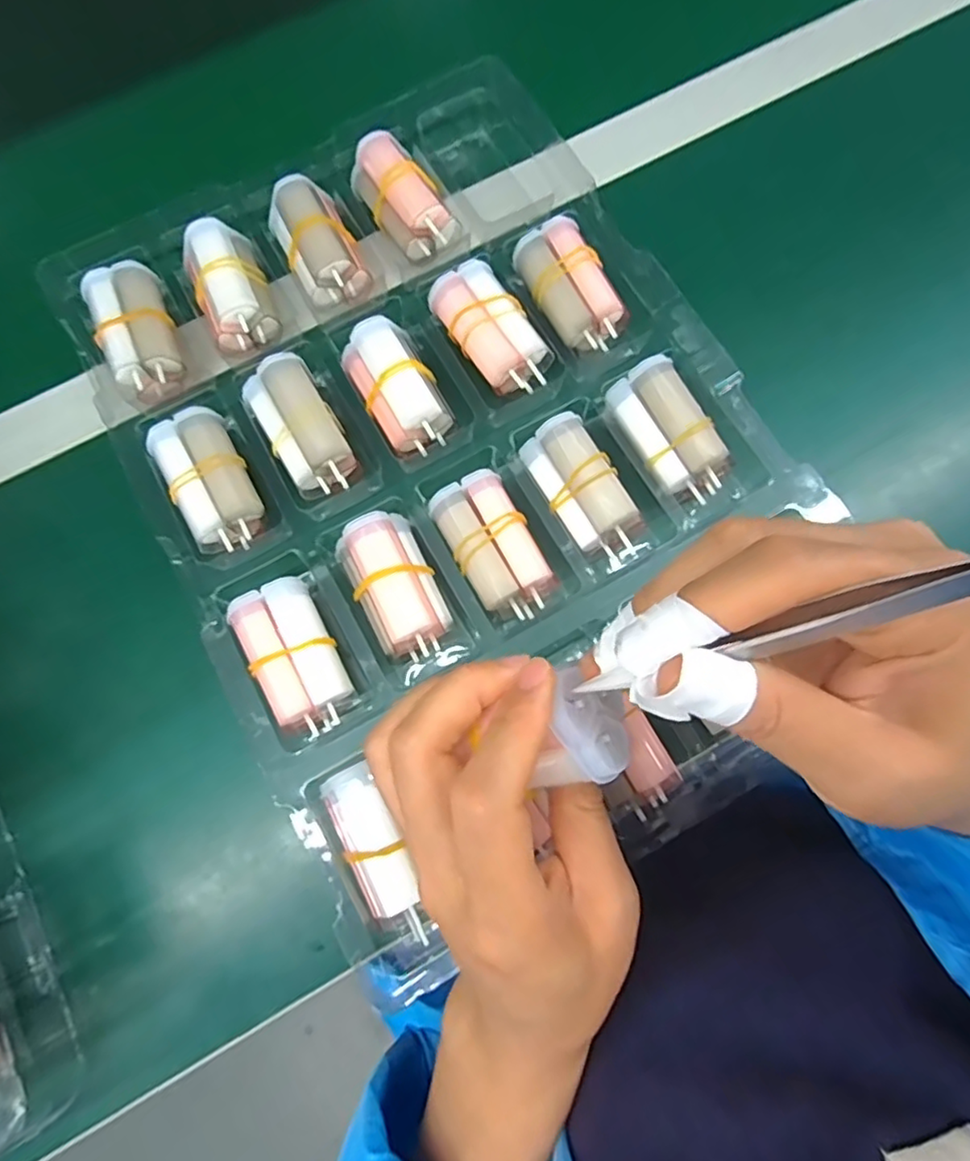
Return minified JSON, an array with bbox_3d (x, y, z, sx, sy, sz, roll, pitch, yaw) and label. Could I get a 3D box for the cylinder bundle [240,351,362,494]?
[{"bbox_3d":[-0.090,-0.074,0.311,0.033,0.031,0.068,-32,77,-6],"label":"cylinder bundle"}]

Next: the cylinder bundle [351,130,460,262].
[{"bbox_3d":[-0.045,-0.209,0.344,0.036,0.031,0.064,-32,77,-6],"label":"cylinder bundle"}]

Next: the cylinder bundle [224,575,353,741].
[{"bbox_3d":[-0.085,0.035,0.281,0.036,0.027,0.068,-30,77,-6],"label":"cylinder bundle"}]

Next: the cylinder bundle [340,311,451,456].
[{"bbox_3d":[-0.043,-0.096,0.314,0.036,0.027,0.066,-29,77,-5],"label":"cylinder bundle"}]

